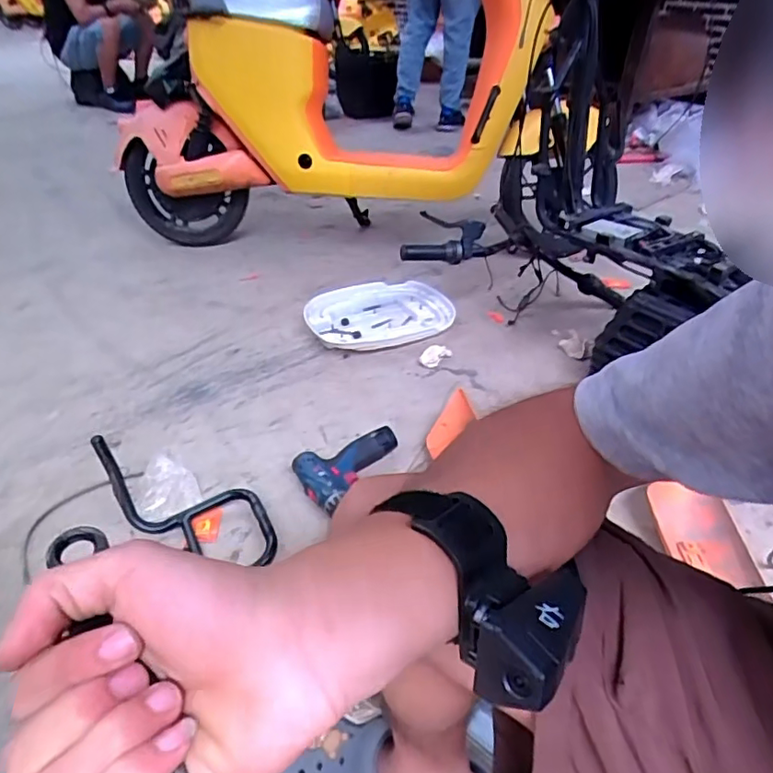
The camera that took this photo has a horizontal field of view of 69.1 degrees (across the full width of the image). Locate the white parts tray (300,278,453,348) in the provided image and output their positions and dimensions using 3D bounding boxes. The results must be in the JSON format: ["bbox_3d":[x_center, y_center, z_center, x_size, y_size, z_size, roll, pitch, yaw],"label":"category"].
[{"bbox_3d":[-0.010,-0.190,1.453,0.386,0.043,0.279,-17,40,-23],"label":"white parts tray"}]

